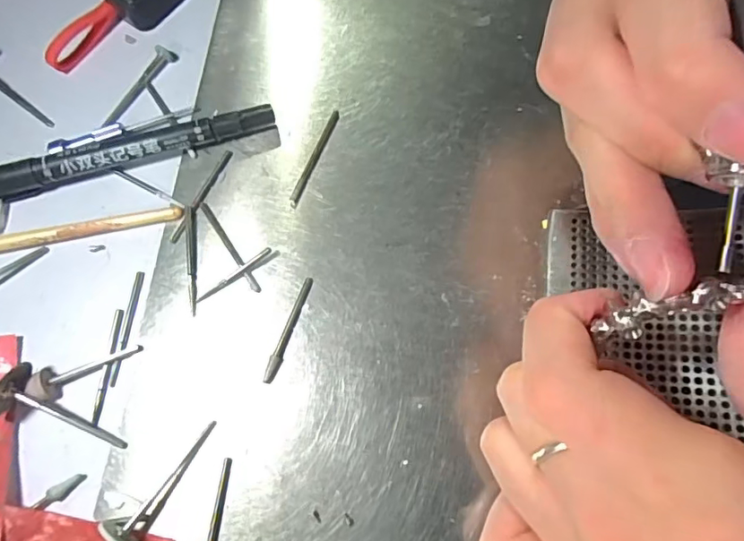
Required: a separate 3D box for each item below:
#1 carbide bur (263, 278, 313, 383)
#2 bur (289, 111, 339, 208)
[{"bbox_3d":[-0.031,0.022,0.193,0.004,0.006,0.041,18,74,6],"label":"carbide bur"},{"bbox_3d":[-0.023,-0.046,0.213,0.004,0.004,0.045,23,75,8],"label":"bur"}]

